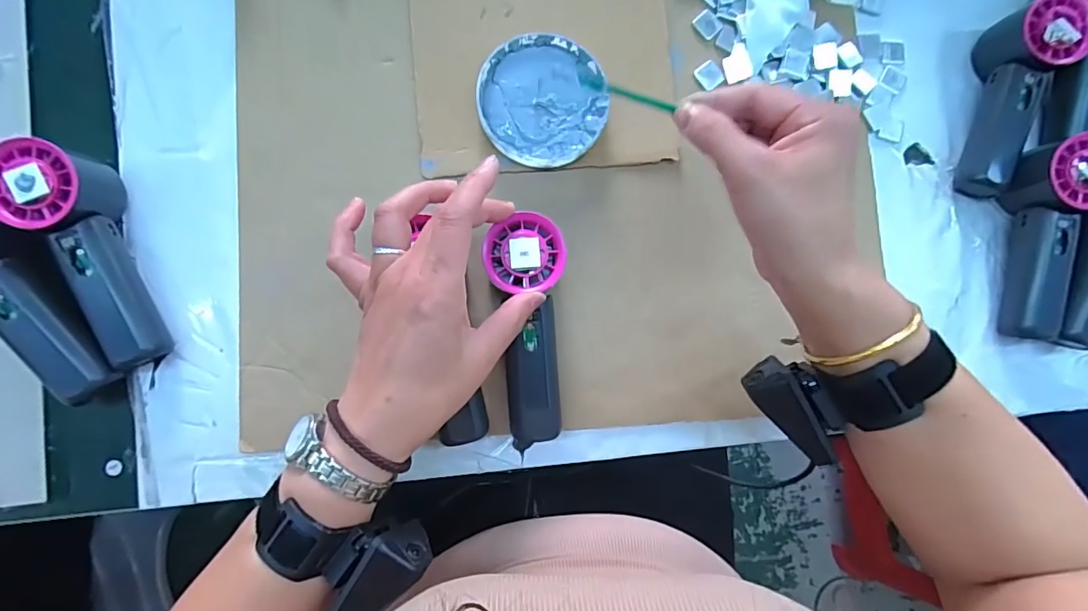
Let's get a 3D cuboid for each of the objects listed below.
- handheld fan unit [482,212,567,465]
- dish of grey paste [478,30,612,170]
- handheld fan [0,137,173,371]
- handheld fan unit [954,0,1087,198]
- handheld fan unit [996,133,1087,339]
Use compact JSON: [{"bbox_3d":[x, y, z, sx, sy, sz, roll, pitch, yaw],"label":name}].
[{"bbox_3d":[-0.011,0.023,0.358,0.052,0.031,0.169,-3,96,-5],"label":"handheld fan unit"},{"bbox_3d":[0.000,-0.159,0.393,0.097,0.016,0.101,-28,88,-6],"label":"dish of grey paste"},{"bbox_3d":[-0.312,-0.031,0.341,0.050,0.056,0.149,-19,87,-6],"label":"handheld fan"},{"bbox_3d":[0.387,-0.166,0.405,0.060,0.051,0.156,12,85,-3],"label":"handheld fan unit"},{"bbox_3d":[0.399,-0.053,0.399,0.053,0.053,0.158,7,98,-4],"label":"handheld fan unit"}]

